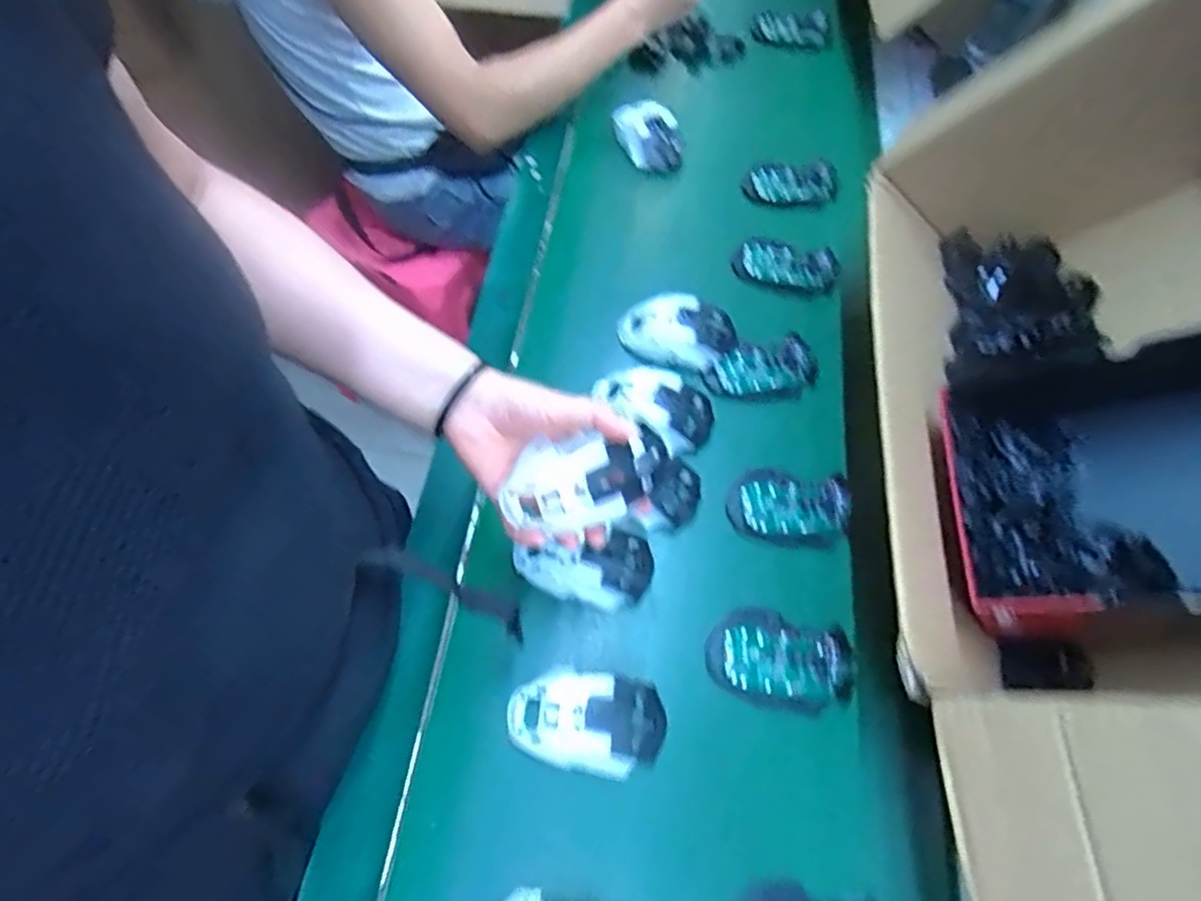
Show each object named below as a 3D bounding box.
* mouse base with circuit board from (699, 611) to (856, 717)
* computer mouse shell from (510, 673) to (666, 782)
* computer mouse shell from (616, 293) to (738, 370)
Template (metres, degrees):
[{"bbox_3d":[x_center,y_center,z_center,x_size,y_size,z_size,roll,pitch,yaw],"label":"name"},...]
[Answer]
[{"bbox_3d":[0.145,0.169,0.506,0.112,0.015,0.071,17,63,5],"label":"mouse base with circuit board"},{"bbox_3d":[-0.010,0.202,0.472,0.118,0.042,0.069,7,63,0],"label":"computer mouse shell"},{"bbox_3d":[0.078,-0.121,0.640,0.120,0.037,0.068,10,63,1],"label":"computer mouse shell"}]

